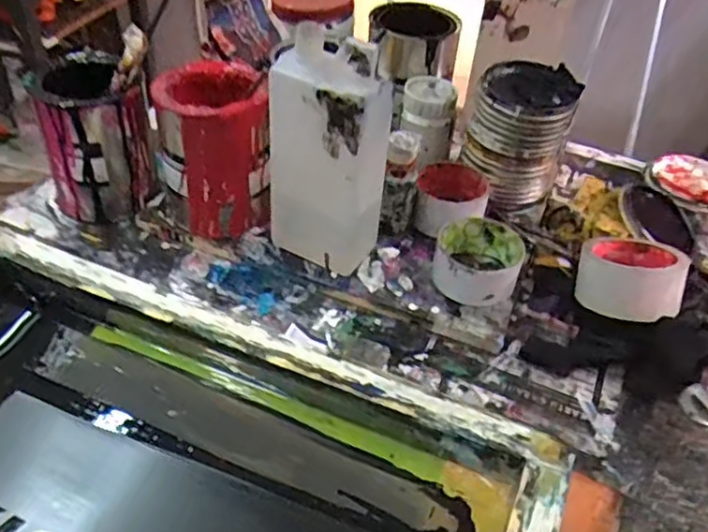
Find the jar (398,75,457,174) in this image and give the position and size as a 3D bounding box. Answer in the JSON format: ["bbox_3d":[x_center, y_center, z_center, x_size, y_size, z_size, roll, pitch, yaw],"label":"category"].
[{"bbox_3d":[0.084,-0.167,0.753,0.060,0.085,0.061,5,42,1],"label":"jar"}]

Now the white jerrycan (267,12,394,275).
[{"bbox_3d":[-0.018,-0.097,0.590,0.108,0.212,0.055,24,46,20],"label":"white jerrycan"}]

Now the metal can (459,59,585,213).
[{"bbox_3d":[0.178,-0.146,0.712,0.101,0.130,0.101,3,43,-2],"label":"metal can"}]

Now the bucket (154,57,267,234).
[{"bbox_3d":[-0.138,-0.115,0.654,0.091,0.139,0.099,3,43,-2],"label":"bucket"}]

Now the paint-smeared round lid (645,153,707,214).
[{"bbox_3d":[0.414,-0.102,0.799,0.103,0.021,0.101,3,43,-2],"label":"paint-smeared round lid"}]

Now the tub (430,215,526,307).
[{"bbox_3d":[0.120,-0.001,0.635,0.081,0.054,0.083,3,43,-2],"label":"tub"}]

